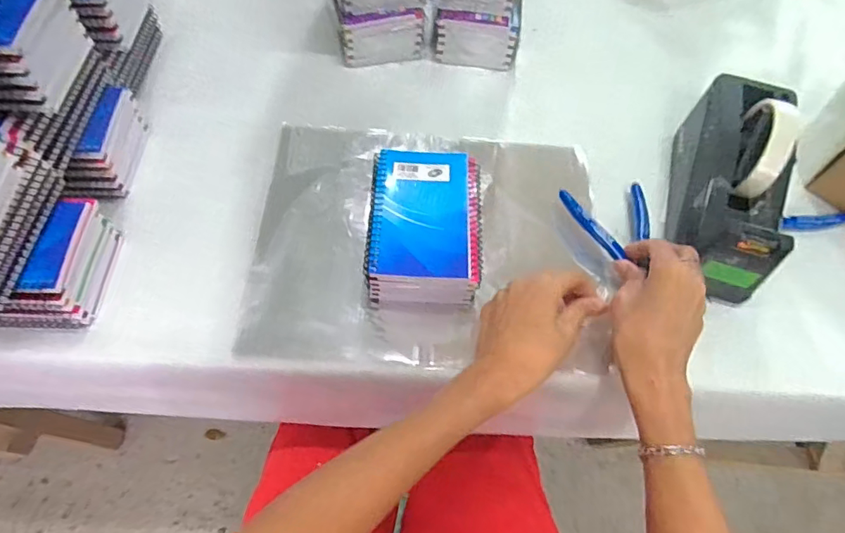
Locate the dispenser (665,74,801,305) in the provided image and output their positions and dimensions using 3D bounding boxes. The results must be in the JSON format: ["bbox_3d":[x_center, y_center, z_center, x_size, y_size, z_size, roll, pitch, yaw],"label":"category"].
[{"bbox_3d":[0.290,-0.081,0.472,0.079,0.113,0.198,17,62,5],"label":"dispenser"}]

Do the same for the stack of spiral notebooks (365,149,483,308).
[{"bbox_3d":[0.002,-0.036,0.464,0.098,0.058,0.135,4,61,-2],"label":"stack of spiral notebooks"}]

